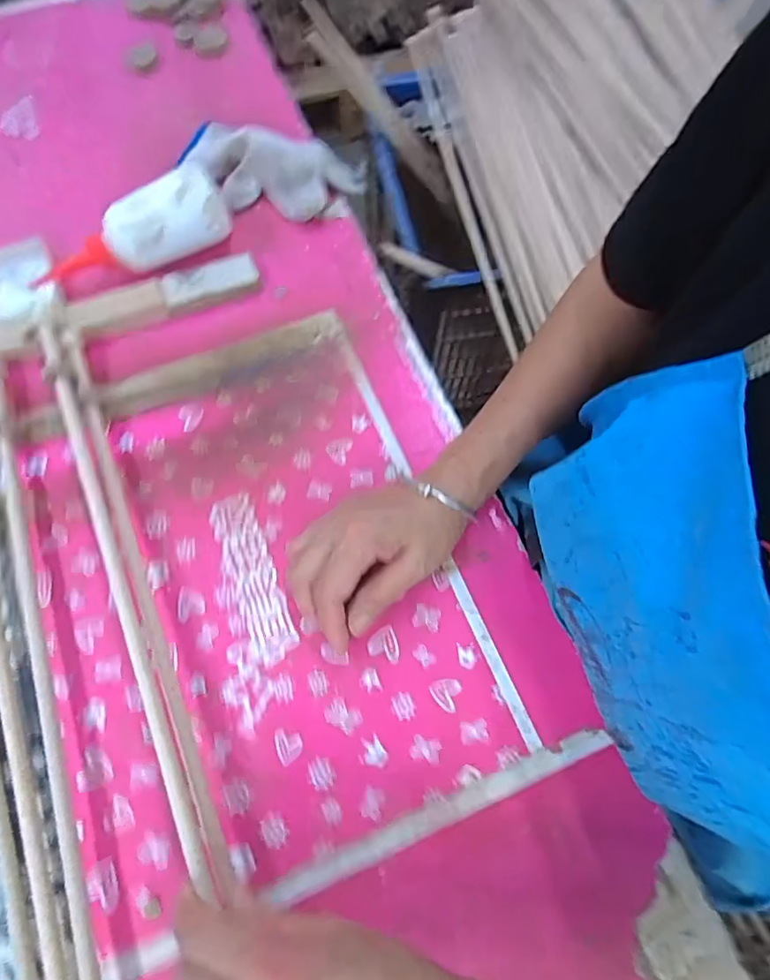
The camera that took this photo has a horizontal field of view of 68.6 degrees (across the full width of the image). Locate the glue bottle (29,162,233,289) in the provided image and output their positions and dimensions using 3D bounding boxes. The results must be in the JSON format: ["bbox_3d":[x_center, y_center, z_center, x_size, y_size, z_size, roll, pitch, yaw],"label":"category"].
[{"bbox_3d":[-0.226,-0.224,0.490,0.176,0.047,0.053,-21,70,4],"label":"glue bottle"}]

